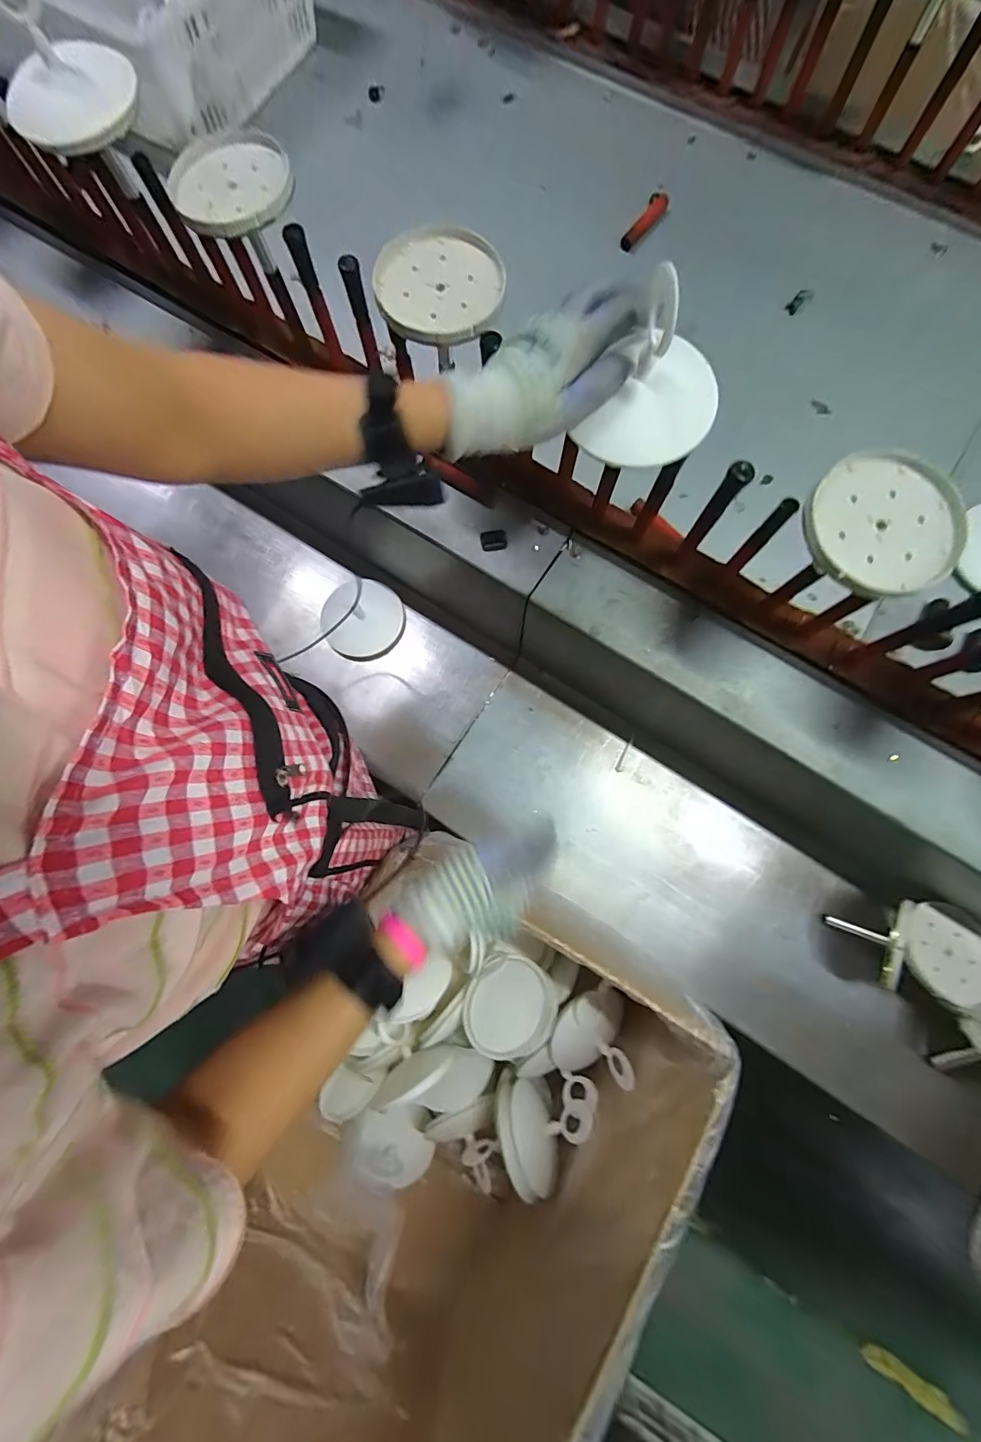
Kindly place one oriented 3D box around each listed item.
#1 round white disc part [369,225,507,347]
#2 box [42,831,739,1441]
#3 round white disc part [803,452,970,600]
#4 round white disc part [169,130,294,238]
[{"bbox_3d":[-0.043,-0.377,0.410,0.104,0.016,0.113,0,76,-1],"label":"round white disc part"},{"bbox_3d":[-0.072,0.536,0.613,0.398,0.394,0.648,30,78,7],"label":"box"},{"bbox_3d":[0.295,-0.148,0.357,0.115,0.016,0.106,0,76,-1],"label":"round white disc part"},{"bbox_3d":[-0.237,-0.497,0.438,0.106,0.016,0.110,-13,77,-4],"label":"round white disc part"}]

